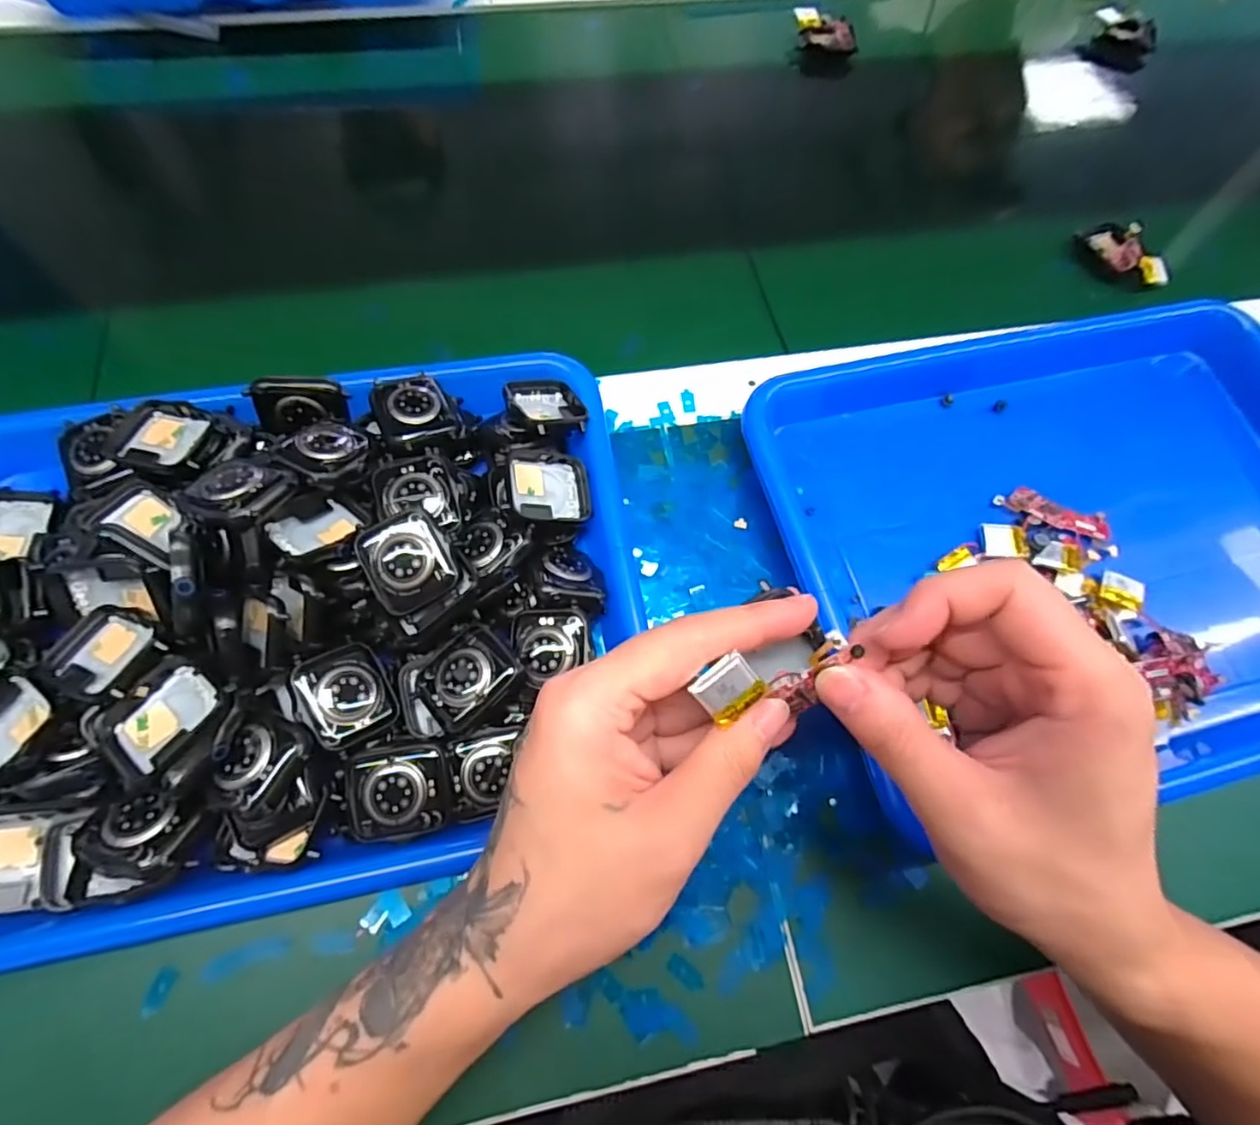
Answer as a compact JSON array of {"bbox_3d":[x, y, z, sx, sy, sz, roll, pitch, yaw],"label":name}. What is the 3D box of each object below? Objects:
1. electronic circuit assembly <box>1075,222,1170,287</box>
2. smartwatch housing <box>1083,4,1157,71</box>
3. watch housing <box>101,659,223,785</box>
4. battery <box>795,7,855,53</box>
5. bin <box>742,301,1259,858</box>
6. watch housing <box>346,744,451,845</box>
[{"bbox_3d":[0.353,-0.219,0.432,0.029,0.017,0.062,-28,72,-13],"label":"electronic circuit assembly"},{"bbox_3d":[0.447,-0.473,0.555,0.019,0.038,0.058,-39,70,-18],"label":"smartwatch housing"},{"bbox_3d":[-0.185,0.061,0.243,0.034,0.013,0.042,40,72,12],"label":"watch housing"},{"bbox_3d":[0.166,-0.454,0.519,0.054,0.019,0.024,12,68,2],"label":"battery"},{"bbox_3d":[0.245,-0.017,0.338,0.324,0.048,0.271,-15,70,-8],"label":"bin"},{"bbox_3d":[-0.097,0.095,0.252,0.041,0.008,0.036,-7,69,-5],"label":"watch housing"}]

